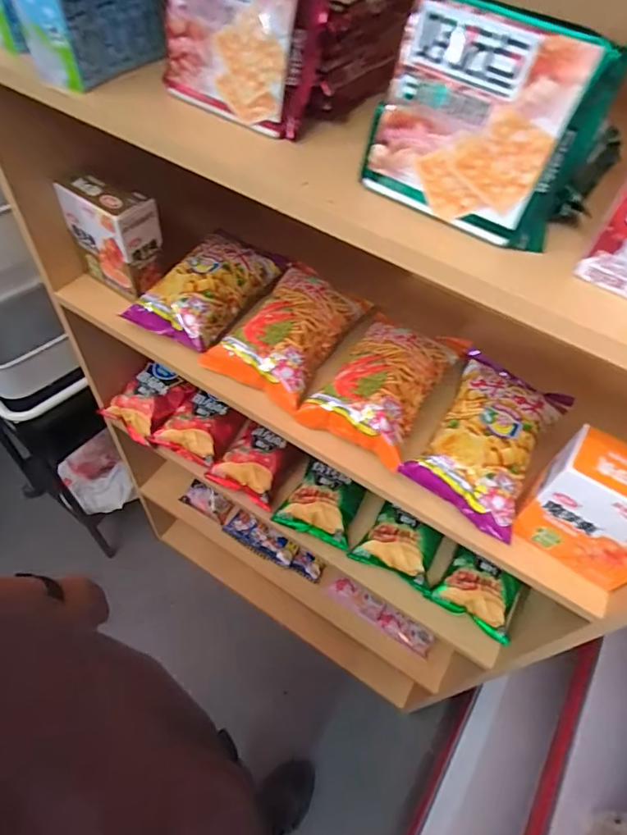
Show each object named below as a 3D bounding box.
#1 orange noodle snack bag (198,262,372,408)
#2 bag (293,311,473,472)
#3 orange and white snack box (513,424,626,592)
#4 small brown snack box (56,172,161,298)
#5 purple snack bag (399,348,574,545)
[{"bbox_3d":[-0.032,-0.124,0.679,0.139,0.063,0.198,28,56,14],"label":"orange noodle snack bag"},{"bbox_3d":[0.098,-0.056,0.641,0.136,0.059,0.211,32,57,17],"label":"bag"},{"bbox_3d":[0.292,0.093,0.511,0.127,0.140,0.067,30,57,16],"label":"orange and white snack box"},{"bbox_3d":[-0.284,-0.260,0.703,0.124,0.135,0.063,28,56,14],"label":"small brown snack box"},{"bbox_3d":[0.215,0.019,0.599,0.131,0.067,0.204,30,57,16],"label":"purple snack bag"}]

